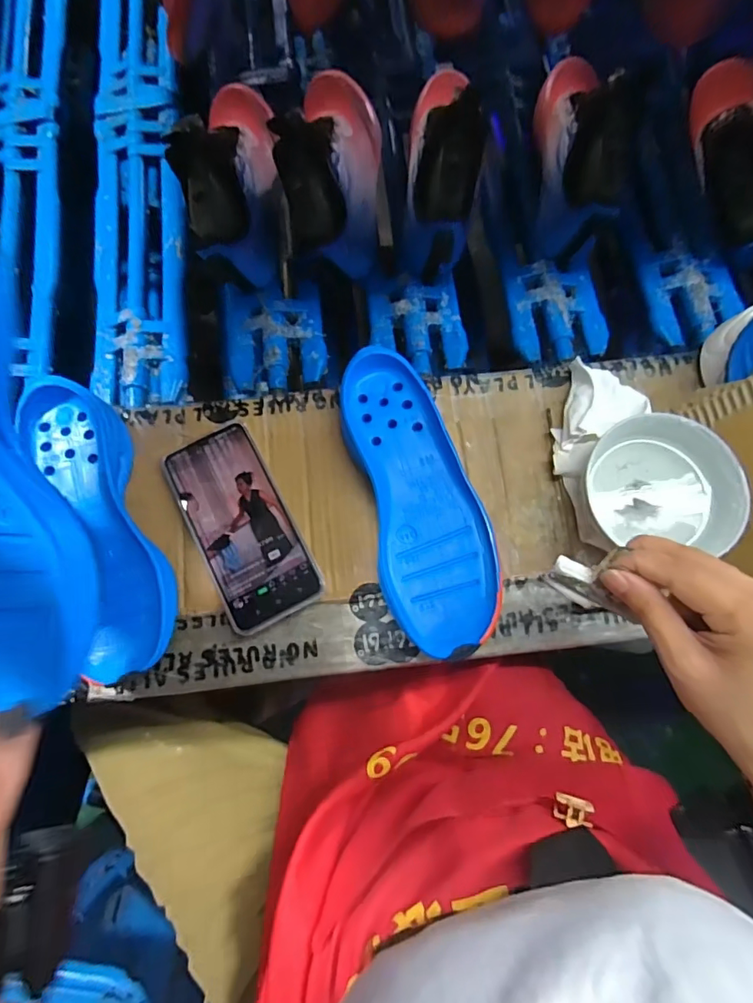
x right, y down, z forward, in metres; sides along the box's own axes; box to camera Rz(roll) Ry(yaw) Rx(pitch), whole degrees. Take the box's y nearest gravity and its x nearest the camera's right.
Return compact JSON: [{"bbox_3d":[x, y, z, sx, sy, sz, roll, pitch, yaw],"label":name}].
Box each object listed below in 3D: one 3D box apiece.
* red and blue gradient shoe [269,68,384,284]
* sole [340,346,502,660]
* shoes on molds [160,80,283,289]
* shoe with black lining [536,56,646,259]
[{"bbox_3d":[-0.043,-0.337,0.488,0.094,0.096,0.224,2,78,2],"label":"red and blue gradient shoe"},{"bbox_3d":[0.035,-0.004,0.394,0.090,0.038,0.241,-14,78,-2],"label":"sole"},{"bbox_3d":[-0.139,-0.322,0.485,0.087,0.110,0.220,-12,78,-1],"label":"shoes on molds"},{"bbox_3d":[0.200,-0.359,0.488,0.076,0.096,0.221,8,78,3],"label":"shoe with black lining"}]

